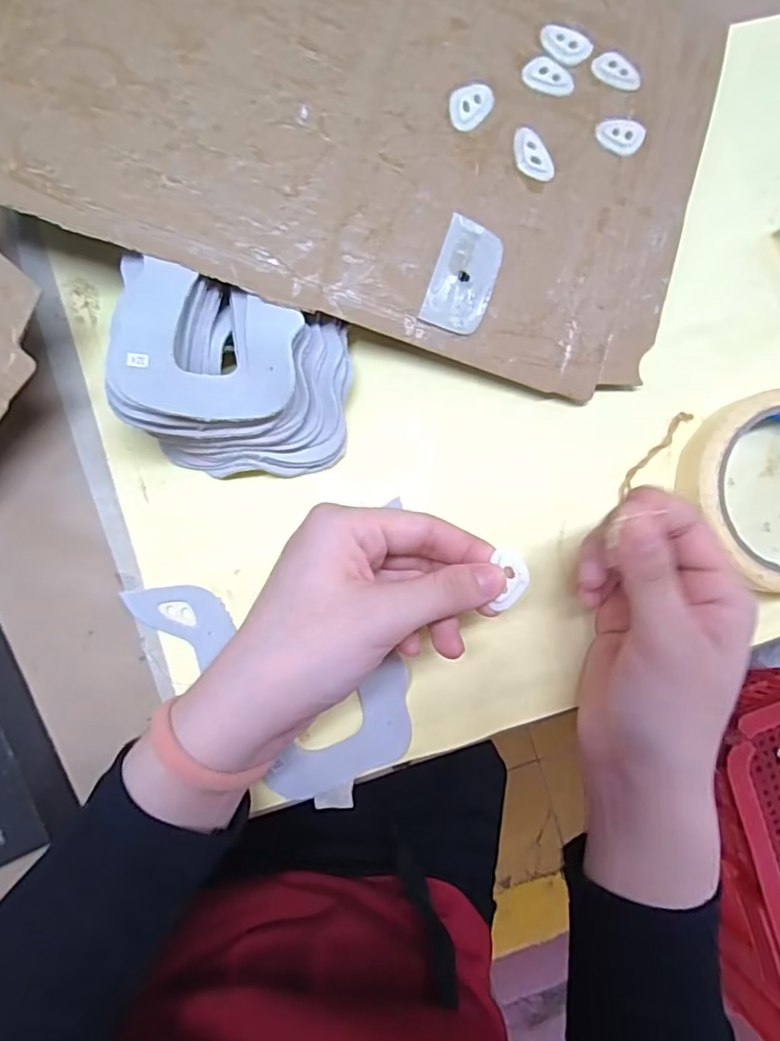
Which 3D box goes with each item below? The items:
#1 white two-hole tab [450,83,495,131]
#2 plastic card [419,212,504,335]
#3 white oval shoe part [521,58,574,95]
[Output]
[{"bbox_3d":[0.038,-0.194,0.268,0.017,0.004,0.025,39,85,-3],"label":"white two-hole tab"},{"bbox_3d":[0.035,-0.113,0.268,0.029,0.004,0.051,18,88,-8],"label":"plastic card"},{"bbox_3d":[0.076,-0.212,0.275,0.025,0.004,0.015,16,87,-5],"label":"white oval shoe part"}]

